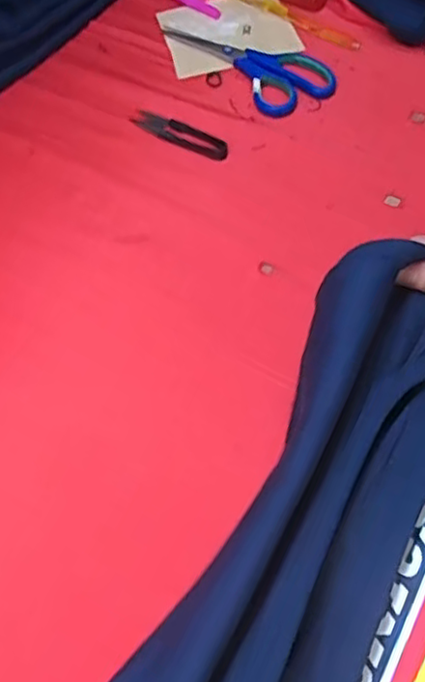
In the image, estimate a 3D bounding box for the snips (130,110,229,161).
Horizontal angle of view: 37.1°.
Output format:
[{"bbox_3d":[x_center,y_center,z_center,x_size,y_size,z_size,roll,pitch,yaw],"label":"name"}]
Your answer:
[{"bbox_3d":[-0.028,-0.183,0.560,0.096,0.004,0.025,28,66,18],"label":"snips"}]

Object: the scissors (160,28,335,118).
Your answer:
[{"bbox_3d":[0.030,-0.270,0.602,0.074,0.008,0.181,-40,66,-17],"label":"scissors"}]

